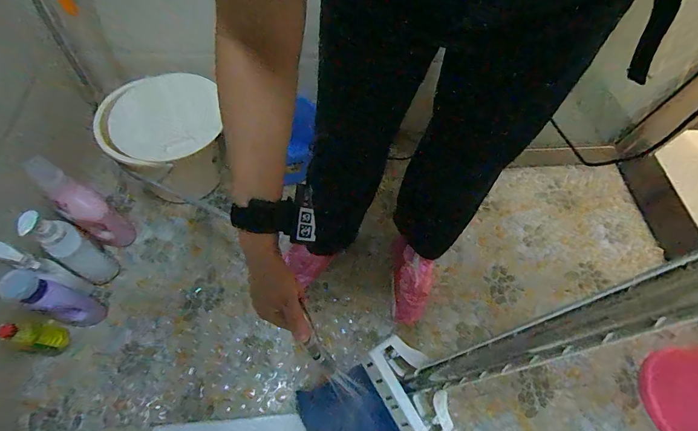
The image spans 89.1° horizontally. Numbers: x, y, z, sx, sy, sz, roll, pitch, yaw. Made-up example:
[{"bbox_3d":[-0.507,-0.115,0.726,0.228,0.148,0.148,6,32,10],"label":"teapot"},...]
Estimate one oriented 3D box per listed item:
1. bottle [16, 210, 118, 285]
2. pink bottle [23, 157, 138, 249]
[{"bbox_3d":[-0.655,0.085,0.848,0.062,0.286,0.102,-37,71,-23],"label":"bottle"},{"bbox_3d":[-0.645,-0.013,0.881,0.090,0.316,0.088,35,63,13],"label":"pink bottle"}]

